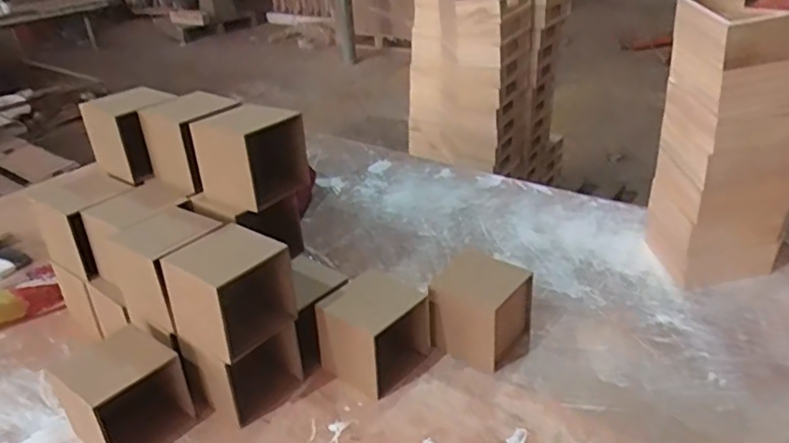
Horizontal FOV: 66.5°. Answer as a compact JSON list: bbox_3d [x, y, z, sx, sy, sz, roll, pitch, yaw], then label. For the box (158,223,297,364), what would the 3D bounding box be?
[{"bbox_3d":[-0.201,0.087,0.746,0.110,0.108,0.115,19,35,35],"label":"box"}]

